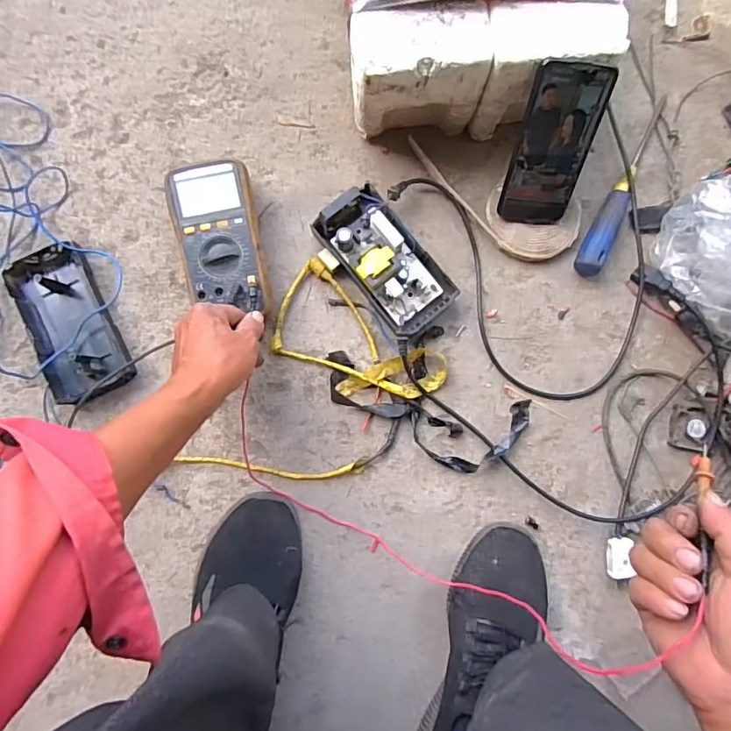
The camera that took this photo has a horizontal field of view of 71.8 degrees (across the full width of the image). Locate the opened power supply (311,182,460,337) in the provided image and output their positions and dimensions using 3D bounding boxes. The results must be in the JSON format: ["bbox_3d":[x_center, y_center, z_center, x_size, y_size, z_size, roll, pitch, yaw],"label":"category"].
[{"bbox_3d":[0.024,-0.116,0.567,0.088,0.051,0.166,-40,90,-3],"label":"opened power supply"}]

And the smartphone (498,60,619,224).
[{"bbox_3d":[0.198,-0.227,0.534,0.078,0.165,0.012,3,44,-4],"label":"smartphone"}]

